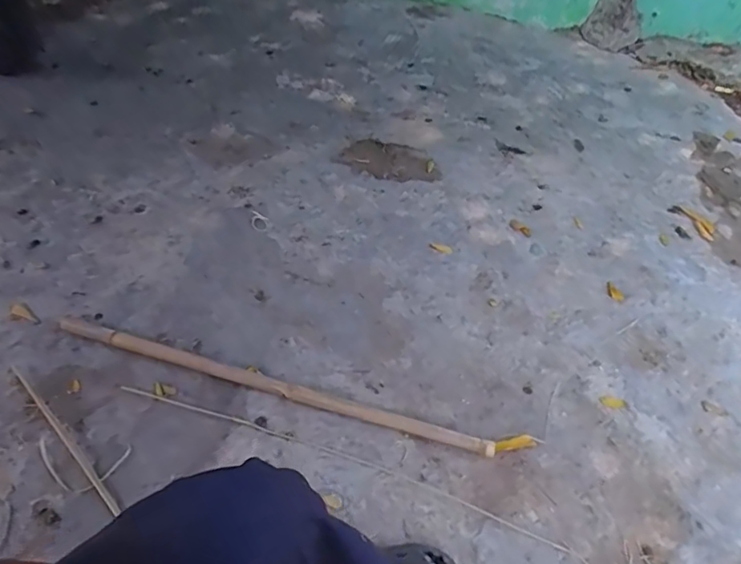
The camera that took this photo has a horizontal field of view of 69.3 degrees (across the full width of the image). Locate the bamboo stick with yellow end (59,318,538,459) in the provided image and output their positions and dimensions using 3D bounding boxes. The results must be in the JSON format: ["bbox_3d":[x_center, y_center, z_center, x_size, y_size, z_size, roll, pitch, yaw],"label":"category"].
[{"bbox_3d":[-0.185,0.200,1.064,0.984,0.033,0.065,13,51,9],"label":"bamboo stick with yellow end"}]

